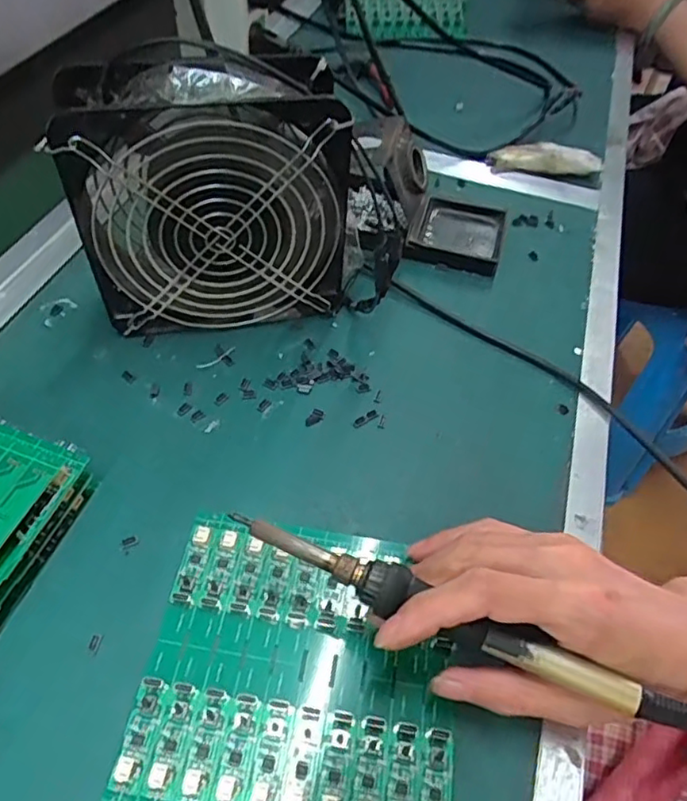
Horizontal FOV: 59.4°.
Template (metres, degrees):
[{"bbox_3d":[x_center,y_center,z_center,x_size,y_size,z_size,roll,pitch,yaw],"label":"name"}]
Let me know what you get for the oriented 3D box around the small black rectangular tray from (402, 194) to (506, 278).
[{"bbox_3d":[0.089,-0.132,0.470,0.069,0.015,0.075,15,52,6],"label":"small black rectangular tray"}]

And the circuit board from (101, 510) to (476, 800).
[{"bbox_3d":[-0.018,0.122,0.276,0.138,0.006,0.132,10,52,2],"label":"circuit board"}]

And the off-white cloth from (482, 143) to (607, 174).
[{"bbox_3d":[0.179,-0.213,0.531,0.098,0.029,0.026,4,52,-2],"label":"off-white cloth"}]

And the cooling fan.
[{"bbox_3d":[-0.077,-0.117,0.360,0.151,0.155,0.060,-8,54,-12],"label":"cooling fan"}]

